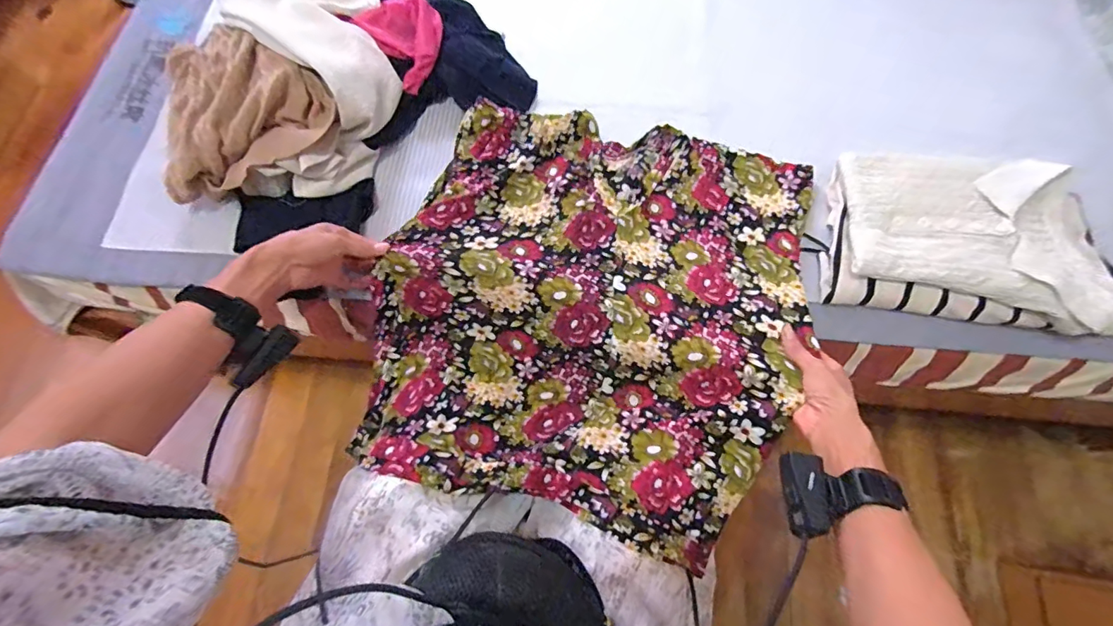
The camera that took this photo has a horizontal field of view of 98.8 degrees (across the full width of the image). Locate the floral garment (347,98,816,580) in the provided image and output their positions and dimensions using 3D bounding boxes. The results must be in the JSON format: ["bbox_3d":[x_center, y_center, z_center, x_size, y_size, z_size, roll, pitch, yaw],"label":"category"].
[{"bbox_3d":[0.042,-0.017,0.616,0.485,0.100,0.523,16,73,6],"label":"floral garment"}]

